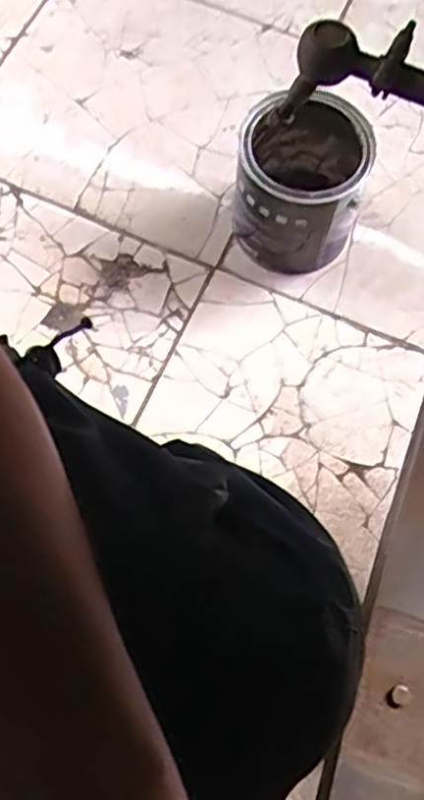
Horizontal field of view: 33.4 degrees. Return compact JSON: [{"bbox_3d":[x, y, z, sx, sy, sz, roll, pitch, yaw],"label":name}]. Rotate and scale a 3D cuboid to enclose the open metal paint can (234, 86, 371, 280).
[{"bbox_3d":[0.102,-0.248,0.817,0.138,0.176,0.148,1,69,-2],"label":"open metal paint can"}]

